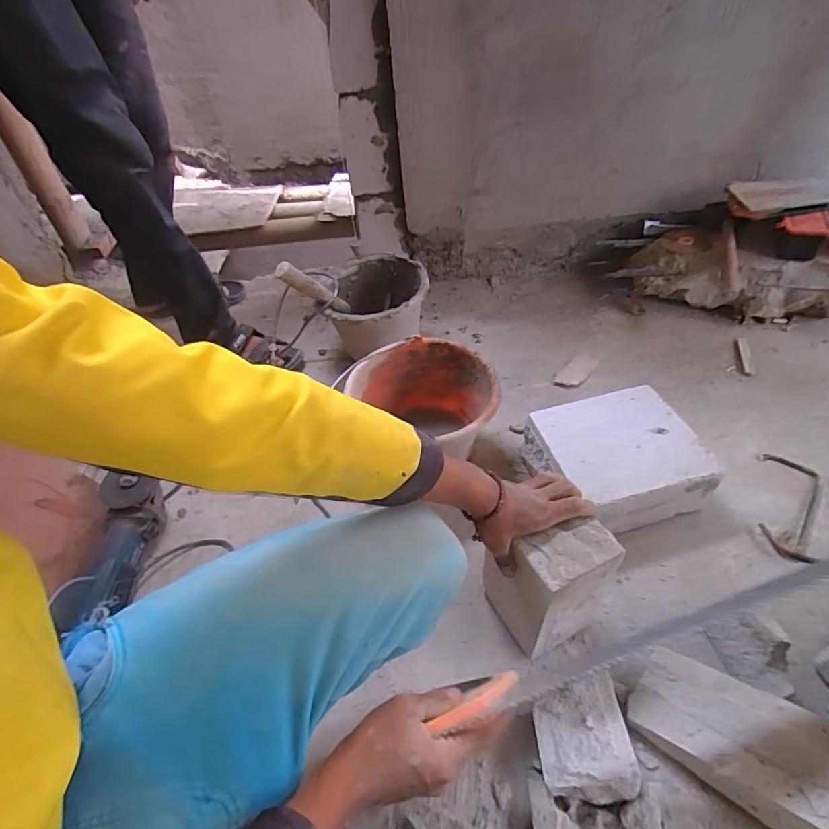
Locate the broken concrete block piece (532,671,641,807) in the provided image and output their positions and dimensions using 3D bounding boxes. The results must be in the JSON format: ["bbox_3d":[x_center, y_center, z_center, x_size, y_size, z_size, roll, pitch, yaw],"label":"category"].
[{"bbox_3d":[0.191,0.362,0.561,0.099,0.047,0.132,0,47,5],"label":"broken concrete block piece"}]

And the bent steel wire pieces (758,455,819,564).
[{"bbox_3d":[0.599,0.151,0.748,0.116,0.013,0.184,20,52,22],"label":"bent steel wire pieces"}]

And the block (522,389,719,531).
[{"bbox_3d":[0.318,0.074,0.783,0.222,0.102,0.200,-14,47,-7],"label":"block"}]

